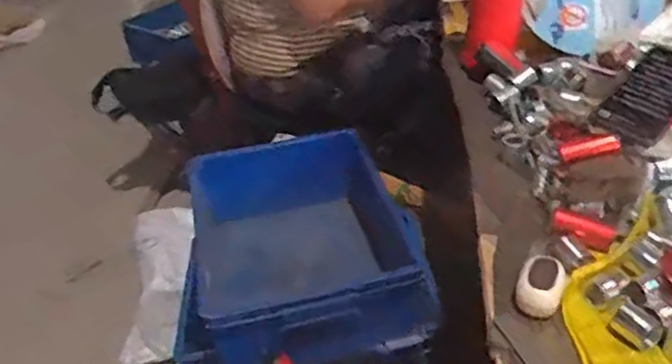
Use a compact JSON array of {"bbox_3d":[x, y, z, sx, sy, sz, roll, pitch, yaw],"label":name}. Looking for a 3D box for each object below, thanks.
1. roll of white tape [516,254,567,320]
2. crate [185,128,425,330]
[{"bbox_3d":[0.194,0.098,0.621,0.039,0.031,0.054,11,38,22],"label":"roll of white tape"},{"bbox_3d":[-0.057,0.102,1.039,0.358,0.158,0.399,-10,35,-6],"label":"crate"}]

